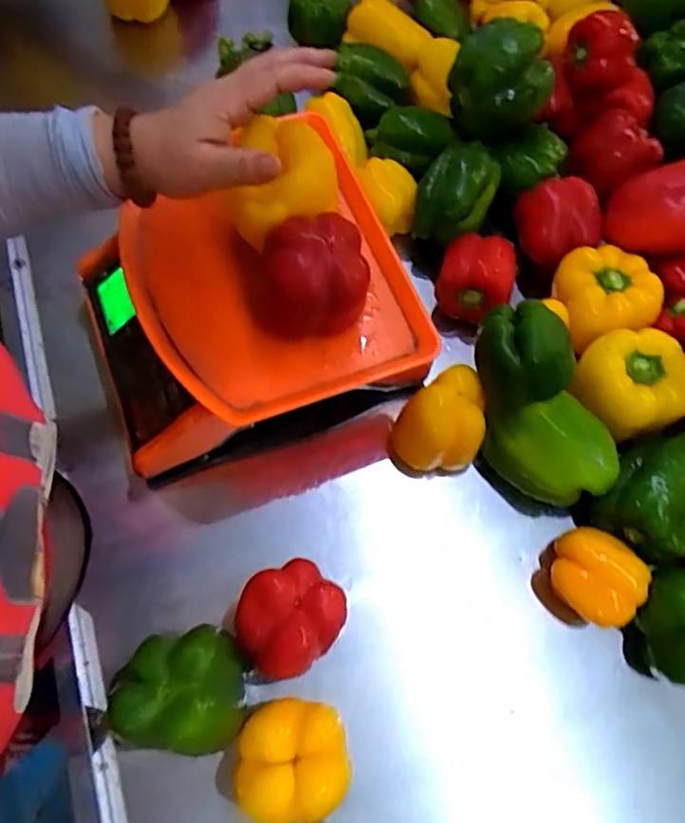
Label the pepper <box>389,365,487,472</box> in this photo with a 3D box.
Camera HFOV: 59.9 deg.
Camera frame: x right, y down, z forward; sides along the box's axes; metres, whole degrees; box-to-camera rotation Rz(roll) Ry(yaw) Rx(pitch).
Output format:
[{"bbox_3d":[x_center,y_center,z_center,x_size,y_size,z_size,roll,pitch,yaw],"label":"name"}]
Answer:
[{"bbox_3d":[0.091,0.015,0.545,0.078,0.081,0.068,-28,71,-14],"label":"pepper"}]

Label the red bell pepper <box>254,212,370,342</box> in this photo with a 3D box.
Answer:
[{"bbox_3d":[-0.026,-0.100,0.466,0.083,0.085,0.075,-5,67,-5],"label":"red bell pepper"}]

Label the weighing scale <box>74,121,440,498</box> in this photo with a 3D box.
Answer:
[{"bbox_3d":[-0.090,-0.077,0.569,0.284,0.154,0.238,-15,69,-9],"label":"weighing scale"}]

